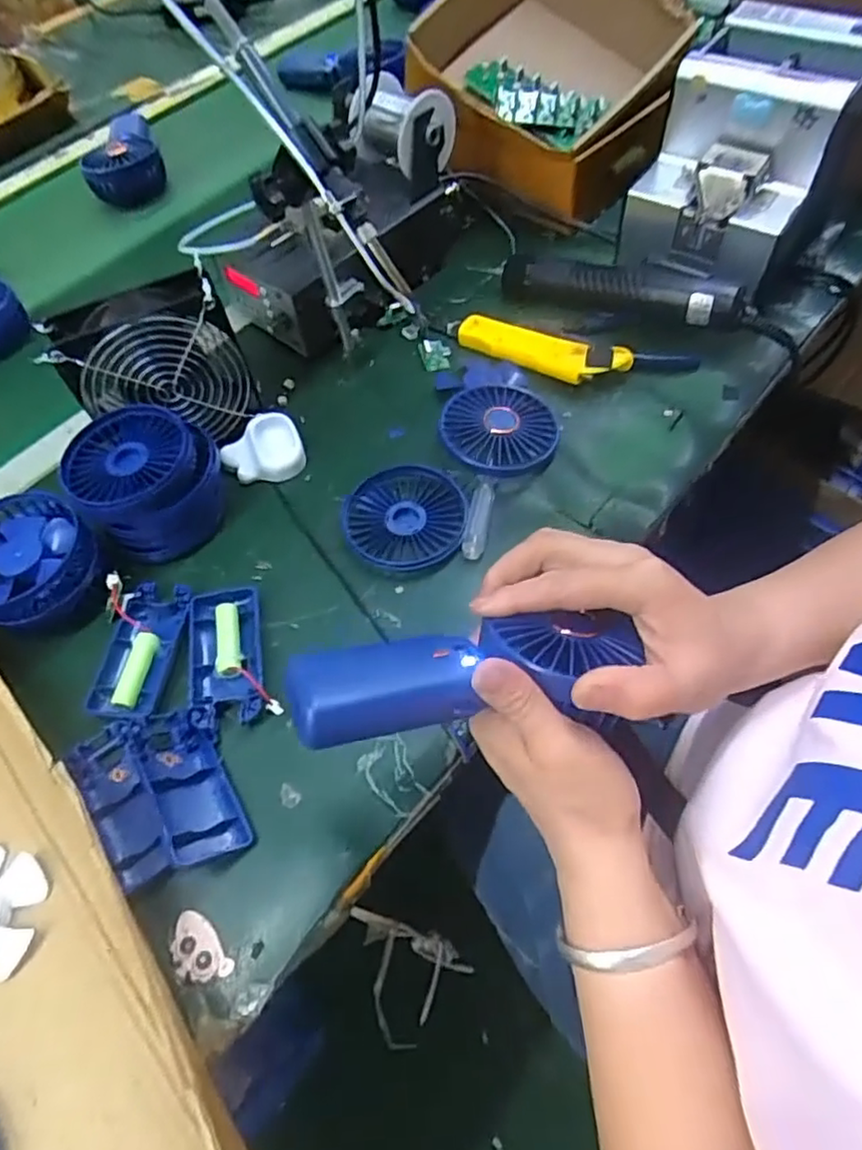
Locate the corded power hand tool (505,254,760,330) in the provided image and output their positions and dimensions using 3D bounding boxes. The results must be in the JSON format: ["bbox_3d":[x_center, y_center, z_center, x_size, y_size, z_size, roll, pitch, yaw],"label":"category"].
[{"bbox_3d":[0.155,-0.236,0.541,0.199,0.040,0.031,22,64,17],"label":"corded power hand tool"}]

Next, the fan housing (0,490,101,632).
[{"bbox_3d":[-0.271,-0.006,0.446,0.089,0.043,0.092,-2,59,3],"label":"fan housing"}]

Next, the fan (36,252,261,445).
[{"bbox_3d":[-0.199,-0.150,0.491,0.121,0.115,0.060,-22,60,-9],"label":"fan"}]

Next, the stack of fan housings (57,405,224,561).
[{"bbox_3d":[-0.197,-0.066,0.469,0.097,0.066,0.093,-30,62,-13],"label":"stack of fan housings"}]

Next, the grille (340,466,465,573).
[{"bbox_3d":[-0.019,-0.040,0.468,0.085,0.013,0.085,-4,59,2],"label":"grille"}]

